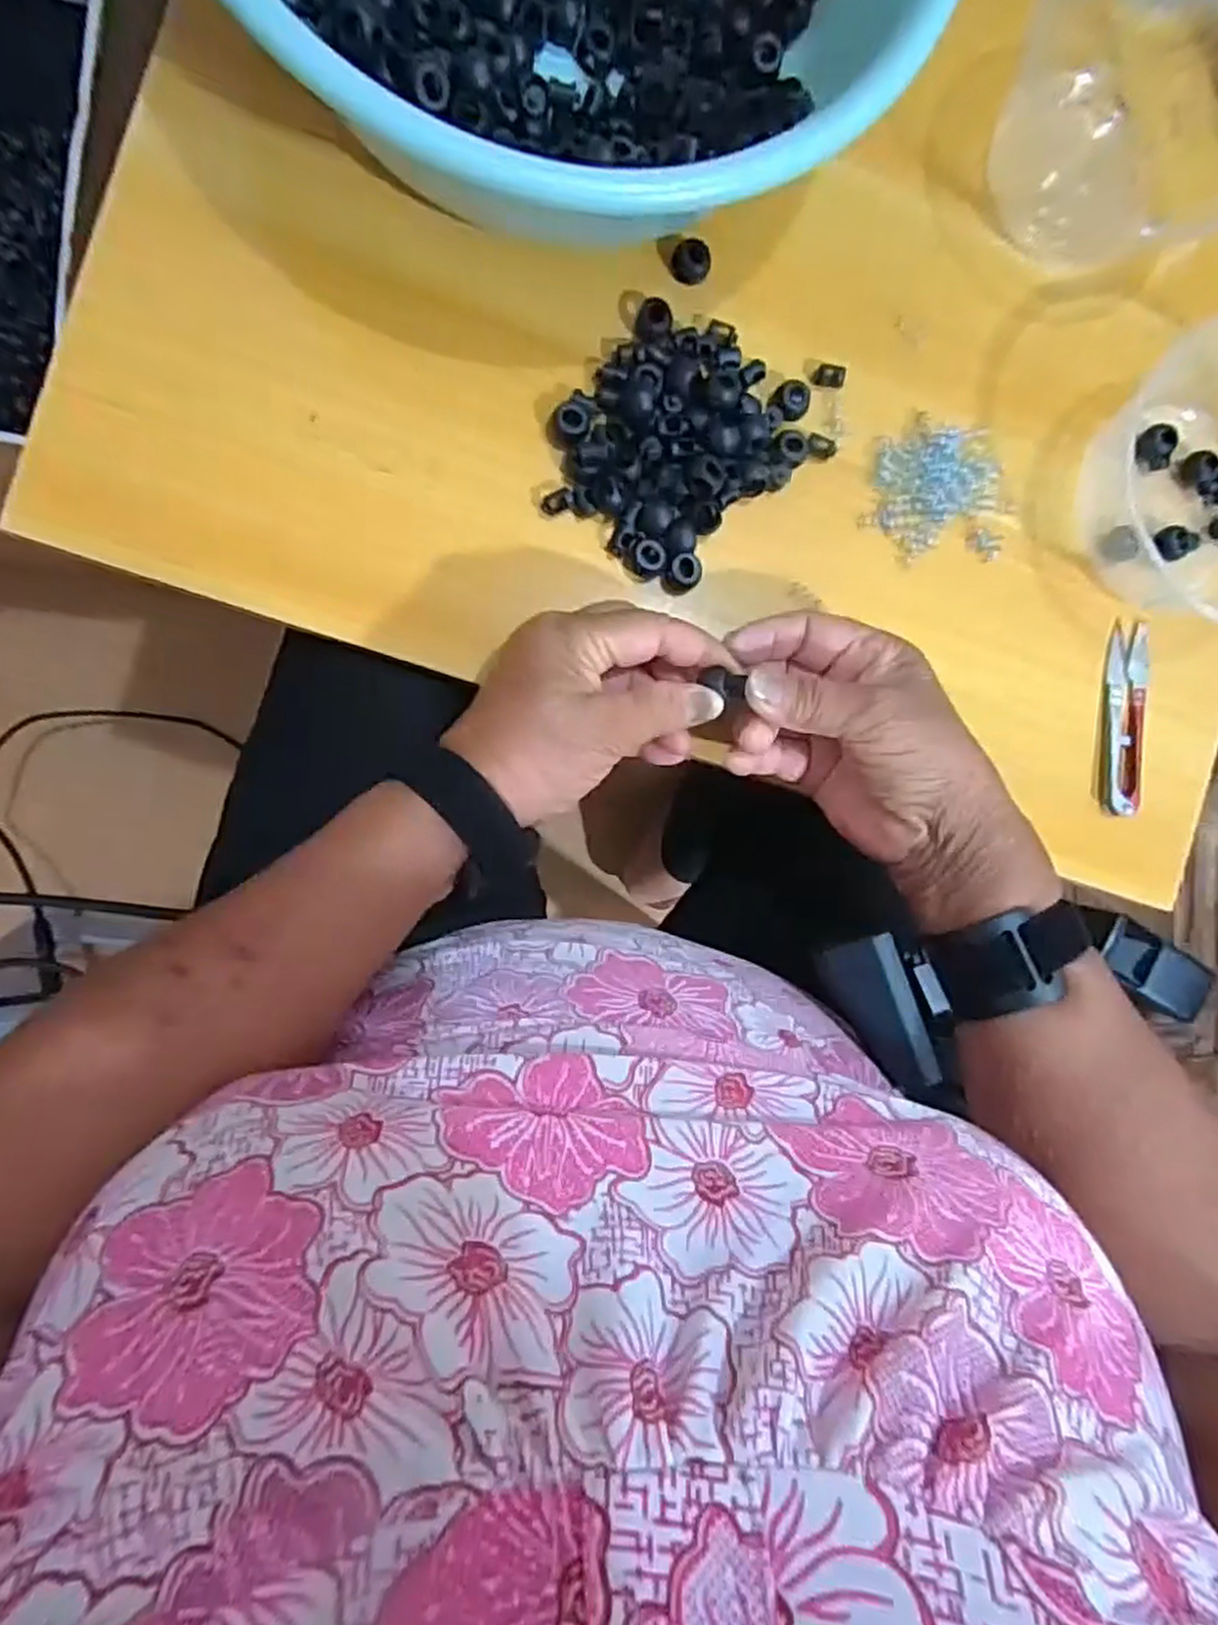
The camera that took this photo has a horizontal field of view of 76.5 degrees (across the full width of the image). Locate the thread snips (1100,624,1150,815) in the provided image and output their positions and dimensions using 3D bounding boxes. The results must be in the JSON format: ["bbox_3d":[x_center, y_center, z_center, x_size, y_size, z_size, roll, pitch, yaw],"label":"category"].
[{"bbox_3d":[0.278,-0.050,0.414,0.024,0.013,0.100,4,92,-9],"label":"thread snips"}]

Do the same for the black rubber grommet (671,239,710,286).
[{"bbox_3d":[0.039,-0.259,0.364,0.017,0.011,0.014,2,92,-9],"label":"black rubber grommet"}]

